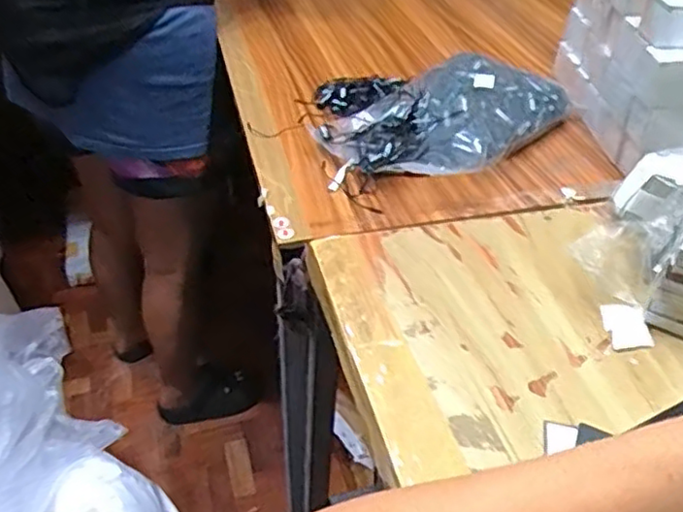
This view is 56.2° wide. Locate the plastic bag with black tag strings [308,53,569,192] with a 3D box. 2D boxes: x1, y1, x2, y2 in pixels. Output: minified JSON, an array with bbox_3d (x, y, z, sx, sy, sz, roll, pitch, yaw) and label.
[{"bbox_3d":[0.078,-0.166,0.702,0.250,0.061,0.277,32,49,30],"label":"plastic bag with black tag strings"}]

